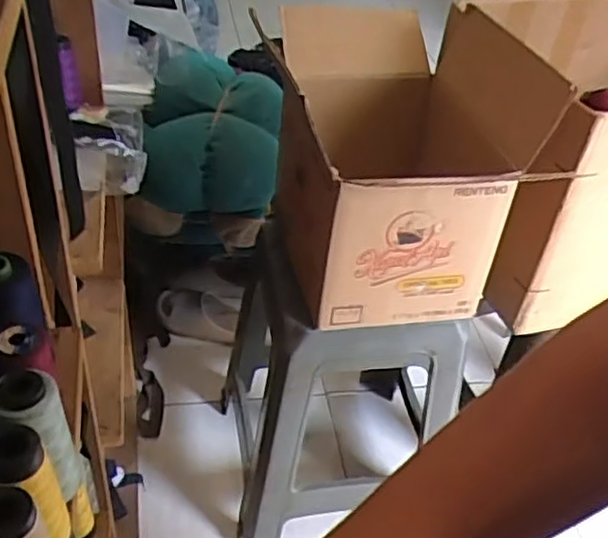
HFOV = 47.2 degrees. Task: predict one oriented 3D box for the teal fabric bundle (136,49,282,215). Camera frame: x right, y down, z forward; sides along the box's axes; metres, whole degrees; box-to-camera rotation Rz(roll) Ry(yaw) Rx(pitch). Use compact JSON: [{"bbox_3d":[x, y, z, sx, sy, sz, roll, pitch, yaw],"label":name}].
[{"bbox_3d":[-0.175,-0.275,1.338,0.246,0.254,0.251,4,39,-4],"label":"teal fabric bundle"}]

